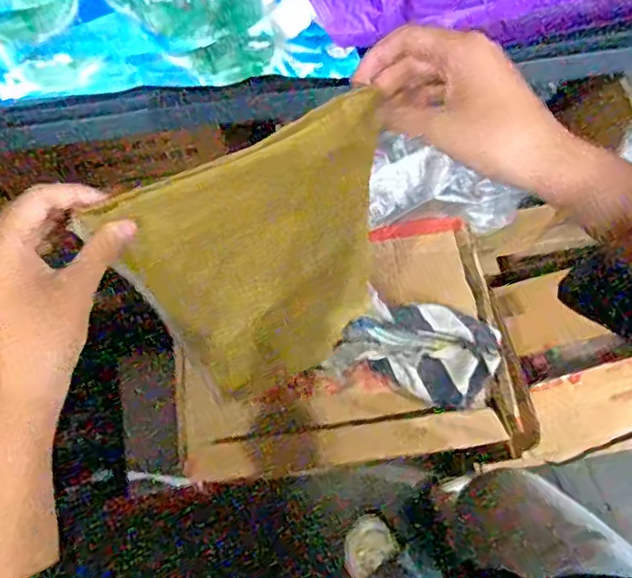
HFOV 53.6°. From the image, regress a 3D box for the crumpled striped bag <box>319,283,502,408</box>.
[{"bbox_3d":[0.102,0.057,0.624,0.161,0.050,0.095,16,73,5],"label":"crumpled striped bag"}]

